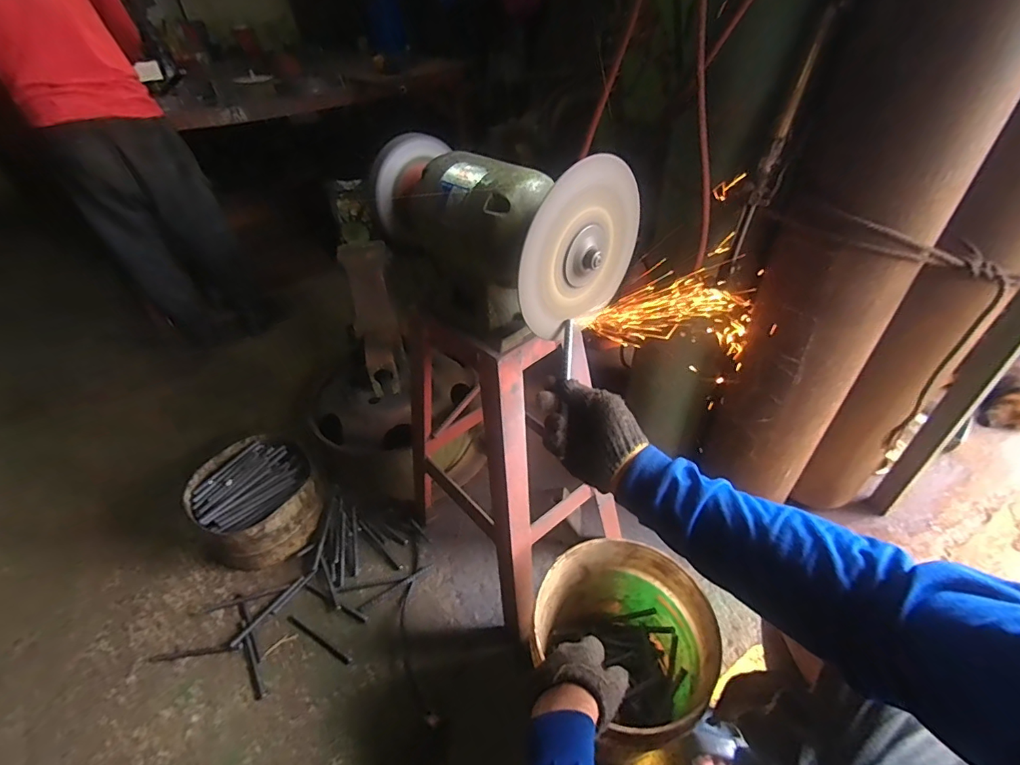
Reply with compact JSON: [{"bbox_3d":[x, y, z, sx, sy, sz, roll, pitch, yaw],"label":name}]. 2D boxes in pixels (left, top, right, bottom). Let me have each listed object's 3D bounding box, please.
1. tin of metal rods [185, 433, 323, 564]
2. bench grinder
[{"bbox_3d":[-0.642,0.311,1.176,0.294,0.186,0.270,23,47,27],"label":"tin of metal rods"},{"bbox_3d":[-0.015,-0.225,0.675,0.217,0.227,0.371,-29,47,-27],"label":"bench grinder"}]

